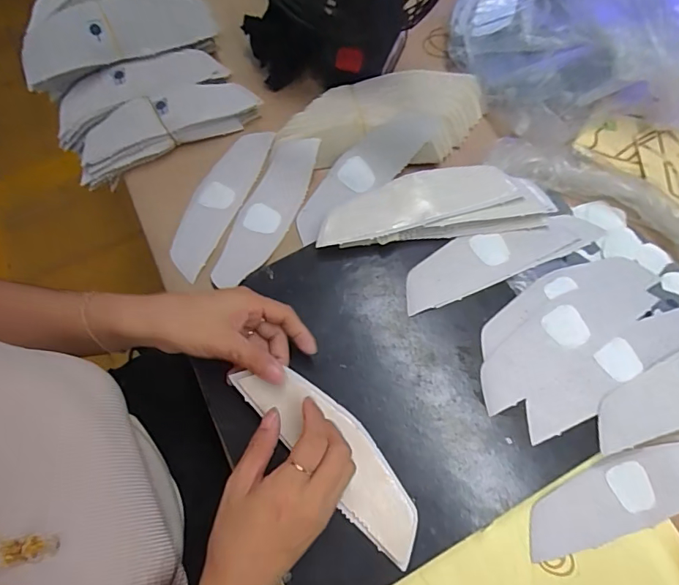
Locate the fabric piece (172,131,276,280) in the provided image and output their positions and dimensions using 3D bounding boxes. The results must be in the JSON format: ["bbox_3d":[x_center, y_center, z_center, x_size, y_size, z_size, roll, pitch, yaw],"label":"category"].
[{"bbox_3d":[-0.135,-0.108,0.521,0.062,0.008,0.196,22,71,15],"label":"fabric piece"}]

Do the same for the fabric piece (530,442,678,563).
[{"bbox_3d":[0.253,0.171,0.394,0.198,0.004,0.057,-17,71,-4],"label":"fabric piece"}]

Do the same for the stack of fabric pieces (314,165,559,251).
[{"bbox_3d":[0.093,-0.089,0.459,0.224,0.031,0.065,-6,70,-1],"label":"stack of fabric pieces"}]

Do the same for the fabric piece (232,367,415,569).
[{"bbox_3d":[-0.005,0.129,0.379,0.058,0.015,0.195,-44,86,-13],"label":"fabric piece"}]

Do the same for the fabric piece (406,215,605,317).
[{"bbox_3d":[0.163,-0.040,0.459,0.217,0.014,0.054,-21,75,-10],"label":"fabric piece"}]

